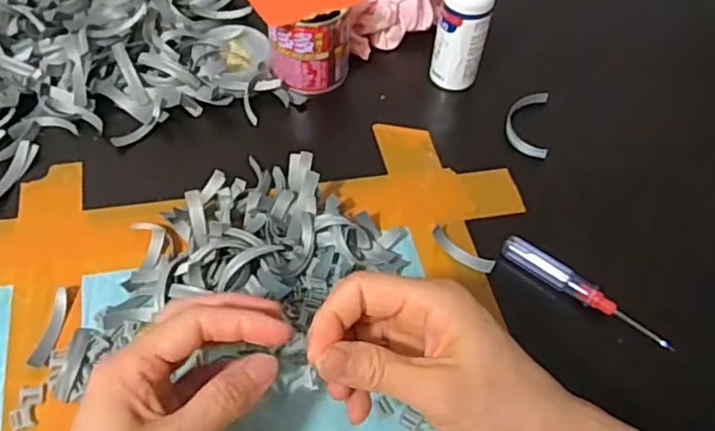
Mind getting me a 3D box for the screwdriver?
[{"bbox_3d":[0.150,0.051,0.425,0.119,0.017,0.013,36,59,22],"label":"screwdriver"}]

